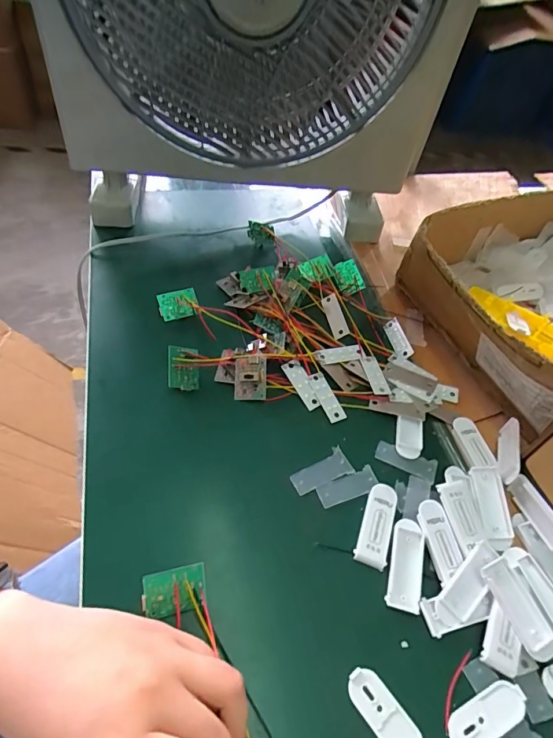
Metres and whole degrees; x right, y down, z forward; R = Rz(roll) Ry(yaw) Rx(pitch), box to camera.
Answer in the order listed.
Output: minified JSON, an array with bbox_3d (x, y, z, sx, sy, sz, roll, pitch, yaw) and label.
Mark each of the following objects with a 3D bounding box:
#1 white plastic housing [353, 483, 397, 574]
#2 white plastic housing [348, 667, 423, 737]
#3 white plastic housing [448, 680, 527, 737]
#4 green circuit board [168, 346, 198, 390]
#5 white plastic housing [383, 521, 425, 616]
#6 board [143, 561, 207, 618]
[{"bbox_3d":[0.071,0.108,0.310,0.021,0.004,0.059,20,53,10],"label":"white plastic housing"},{"bbox_3d":[0.061,0.191,0.244,0.021,0.004,0.050,-31,61,-26],"label":"white plastic housing"},{"bbox_3d":[0.118,0.195,0.248,0.049,0.004,0.020,-19,56,-20],"label":"white plastic housing"},{"bbox_3d":[-0.076,-0.001,0.363,0.025,0.004,0.037,4,69,-26],"label":"green circuit board"},{"bbox_3d":[0.086,0.128,0.294,0.021,0.004,0.057,15,52,5],"label":"white plastic housing"},{"bbox_3d":[-0.060,0.131,0.261,0.036,0.004,0.026,-6,93,-18],"label":"board"}]

